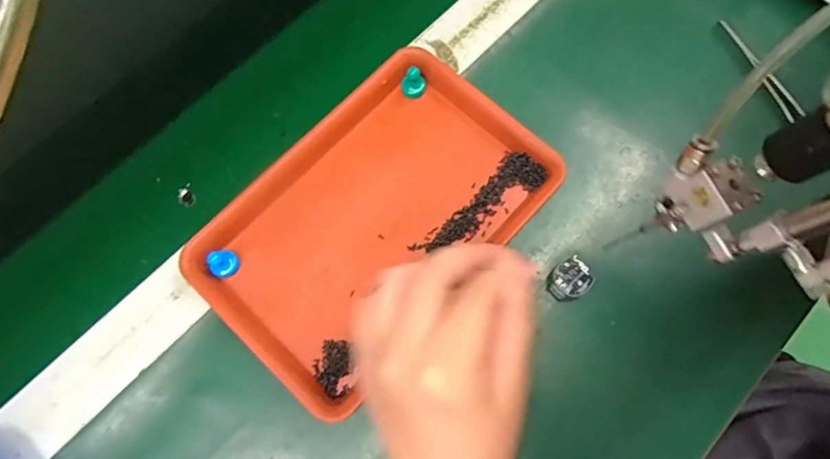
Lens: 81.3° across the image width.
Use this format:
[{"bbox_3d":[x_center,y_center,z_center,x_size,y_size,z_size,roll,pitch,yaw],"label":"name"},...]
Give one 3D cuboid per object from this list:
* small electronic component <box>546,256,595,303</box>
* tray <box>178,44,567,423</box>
[{"bbox_3d":[0.105,0.034,0.329,0.028,0.013,0.024,-38,75,-10],"label":"small electronic component"},{"bbox_3d":[-0.027,-0.010,0.339,0.152,0.024,0.233,43,78,13],"label":"tray"}]

